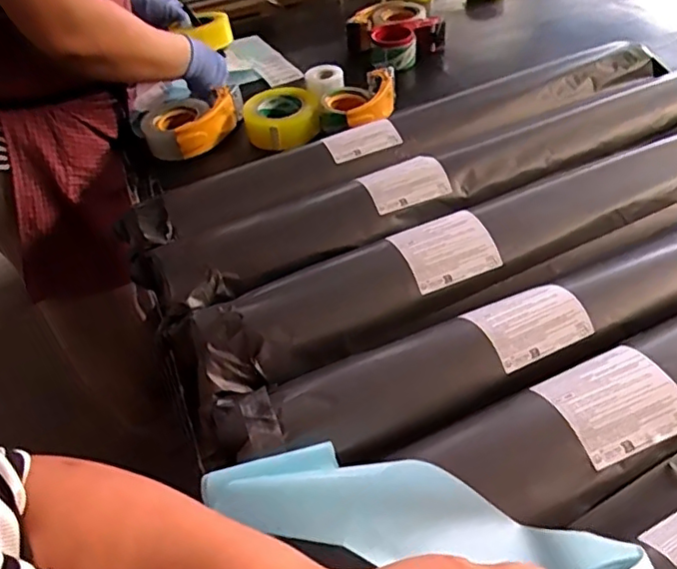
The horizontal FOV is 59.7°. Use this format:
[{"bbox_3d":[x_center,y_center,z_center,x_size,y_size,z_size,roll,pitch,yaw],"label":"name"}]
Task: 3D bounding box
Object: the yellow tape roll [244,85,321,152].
[{"bbox_3d":[-0.094,-0.283,1.000,0.123,0.049,0.131,-2,47,4],"label":"yellow tape roll"}]

